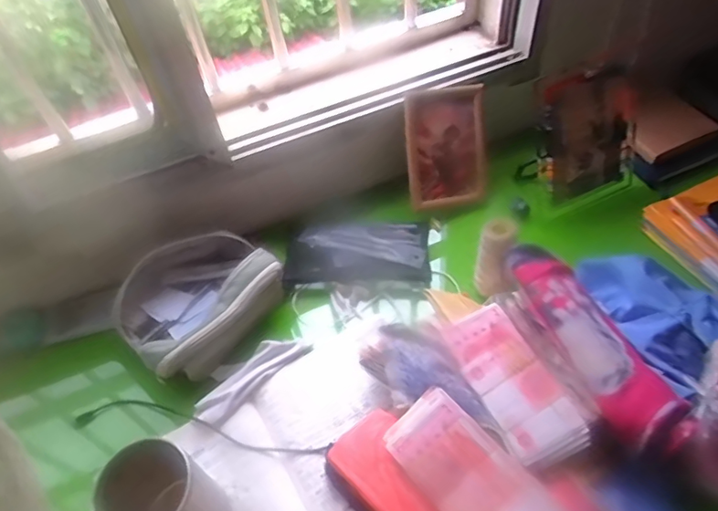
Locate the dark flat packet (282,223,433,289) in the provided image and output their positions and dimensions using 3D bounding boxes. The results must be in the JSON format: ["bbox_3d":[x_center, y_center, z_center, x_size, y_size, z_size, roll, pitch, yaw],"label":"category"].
[{"bbox_3d":[-0.001,-0.007,0.831,0.215,0.031,0.113,-1,53,4],"label":"dark flat packet"}]

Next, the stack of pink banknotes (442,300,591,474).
[{"bbox_3d":[0.171,0.140,0.602,0.089,0.034,0.179,-24,55,-12],"label":"stack of pink banknotes"}]

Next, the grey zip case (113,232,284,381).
[{"bbox_3d":[-0.216,0.057,0.740,0.161,0.075,0.207,36,64,27],"label":"grey zip case"}]

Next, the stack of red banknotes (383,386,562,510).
[{"bbox_3d":[0.113,0.224,0.546,0.089,0.012,0.178,-41,70,-12],"label":"stack of red banknotes"}]

